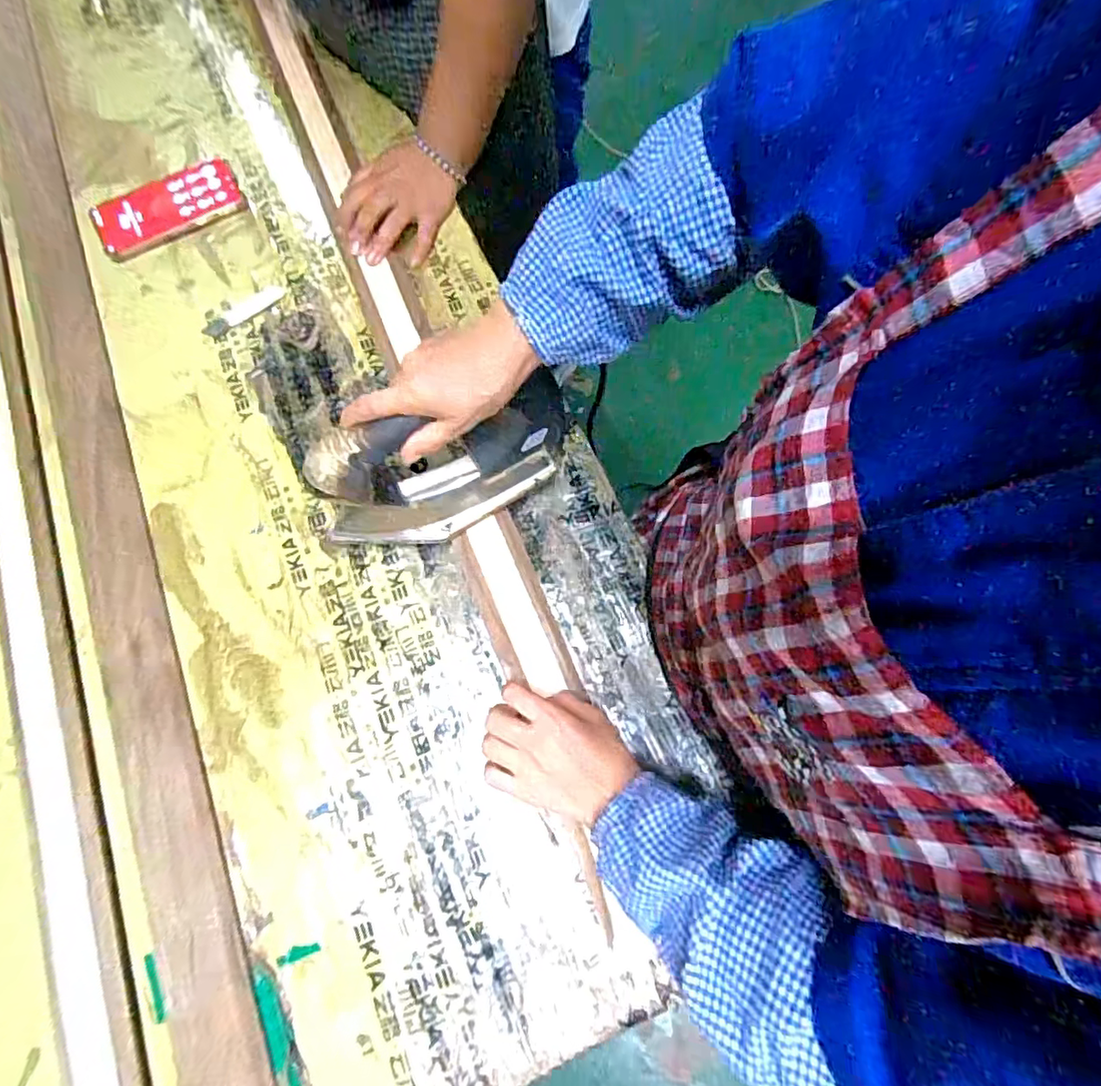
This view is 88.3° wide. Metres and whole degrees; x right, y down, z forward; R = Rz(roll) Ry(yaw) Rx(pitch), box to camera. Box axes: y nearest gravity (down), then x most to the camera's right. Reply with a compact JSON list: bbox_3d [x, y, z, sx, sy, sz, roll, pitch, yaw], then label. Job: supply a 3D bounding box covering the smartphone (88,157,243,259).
[{"bbox_3d":[-0.437,-0.385,0.650,0.159,0.014,0.083,-29,75,-9],"label":"smartphone"}]

